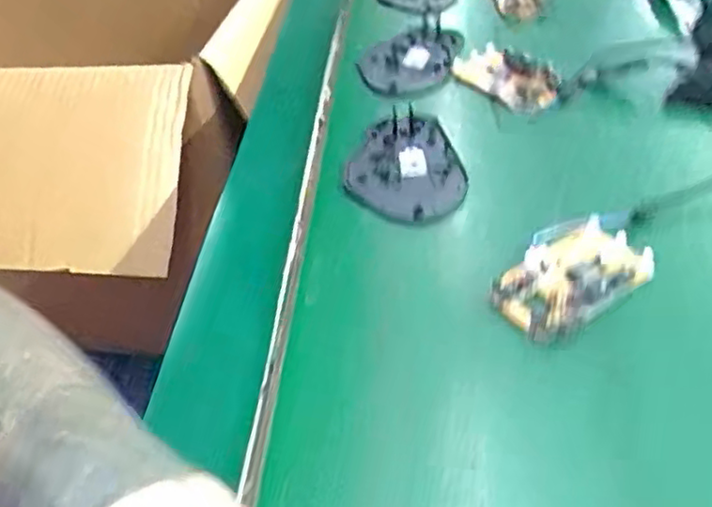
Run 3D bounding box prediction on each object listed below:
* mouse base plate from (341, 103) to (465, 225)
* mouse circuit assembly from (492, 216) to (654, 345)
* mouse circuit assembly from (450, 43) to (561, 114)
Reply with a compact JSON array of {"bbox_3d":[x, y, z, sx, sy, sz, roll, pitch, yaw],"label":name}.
[{"bbox_3d":[0.028,-0.059,0.432,0.072,0.011,0.107,-7,43,-2],"label":"mouse base plate"},{"bbox_3d":[0.115,0.006,0.351,0.098,0.016,0.053,-28,47,-23],"label":"mouse circuit assembly"},{"bbox_3d":[0.111,-0.135,0.498,0.047,0.017,0.078,-28,47,-23],"label":"mouse circuit assembly"}]

